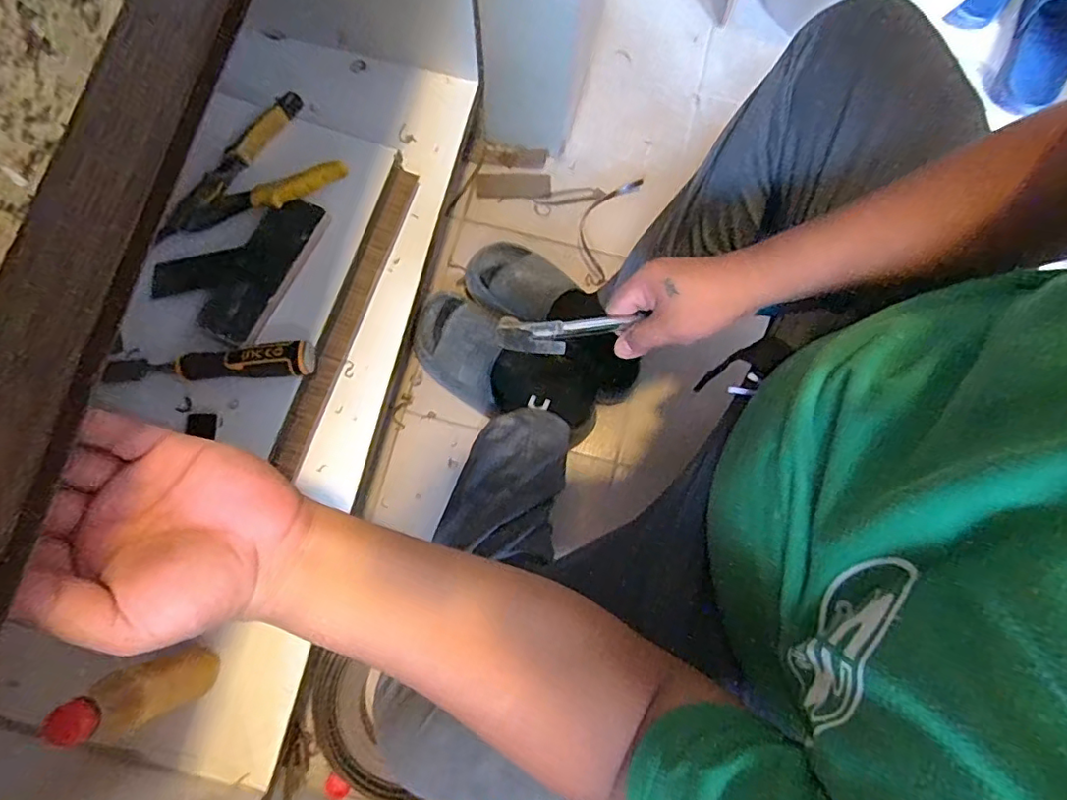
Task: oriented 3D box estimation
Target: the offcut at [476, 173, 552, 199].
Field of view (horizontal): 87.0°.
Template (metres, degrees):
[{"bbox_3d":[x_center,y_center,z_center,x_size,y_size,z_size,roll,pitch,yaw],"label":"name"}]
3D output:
[{"bbox_3d":[-0.030,-0.333,0.870,0.115,0.009,0.042,-2,79,-2],"label":"offcut"}]

